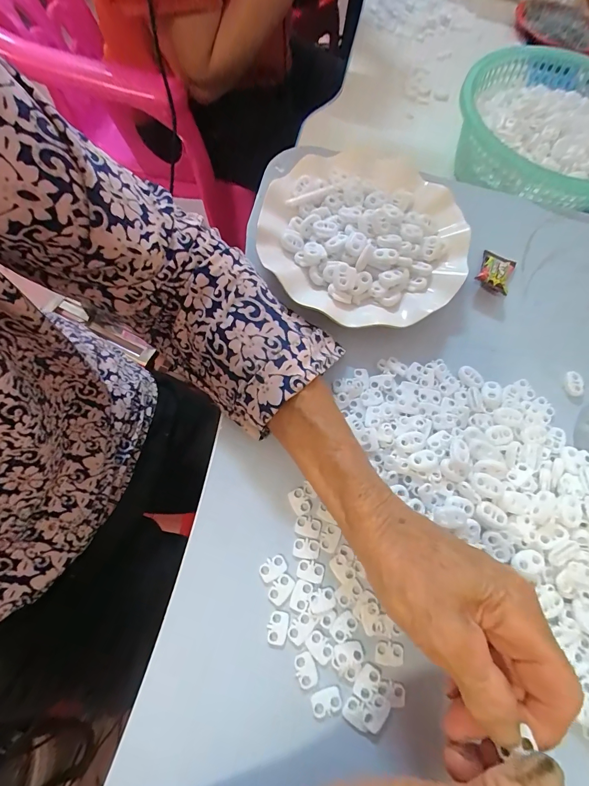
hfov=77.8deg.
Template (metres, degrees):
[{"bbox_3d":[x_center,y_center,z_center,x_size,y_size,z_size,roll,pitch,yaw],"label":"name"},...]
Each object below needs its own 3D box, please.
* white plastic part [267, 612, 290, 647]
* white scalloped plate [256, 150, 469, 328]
[{"bbox_3d":[-0.010,0.148,0.230,0.012,0.004,0.019,15,65,6],"label":"white plastic part"},{"bbox_3d":[0.061,-0.140,0.323,0.176,0.031,0.177,2,67,-4],"label":"white scalloped plate"}]

